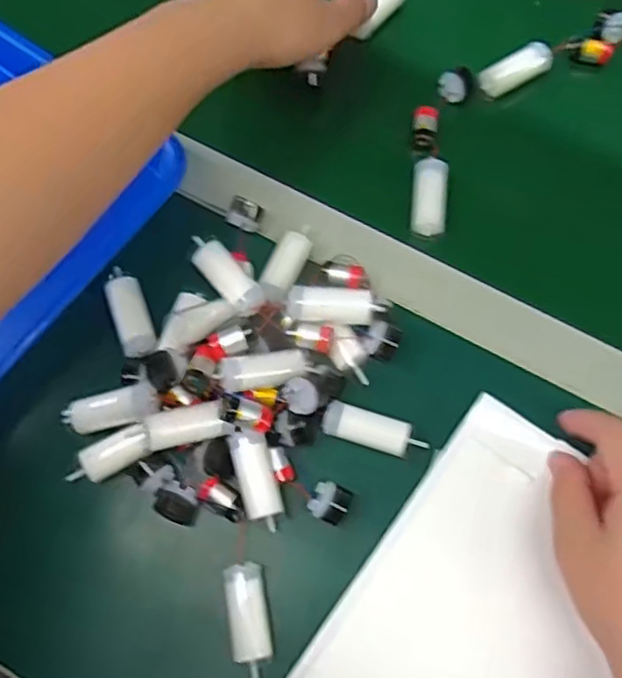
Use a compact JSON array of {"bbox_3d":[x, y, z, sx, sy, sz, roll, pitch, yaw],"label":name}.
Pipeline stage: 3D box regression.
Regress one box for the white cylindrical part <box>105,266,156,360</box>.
[{"bbox_3d":[-0.112,-0.016,0.408,0.020,0.018,0.060,-20,72,-7],"label":"white cylindrical part"}]

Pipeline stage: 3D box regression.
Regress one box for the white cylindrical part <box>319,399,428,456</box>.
[{"bbox_3d":[0.037,0.056,0.388,0.059,0.020,0.020,18,71,6],"label":"white cylindrical part"}]

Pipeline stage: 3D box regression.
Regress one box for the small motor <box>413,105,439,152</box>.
[{"bbox_3d":[0.081,-0.150,0.466,0.017,0.013,0.029,6,71,2],"label":"small motor"}]

